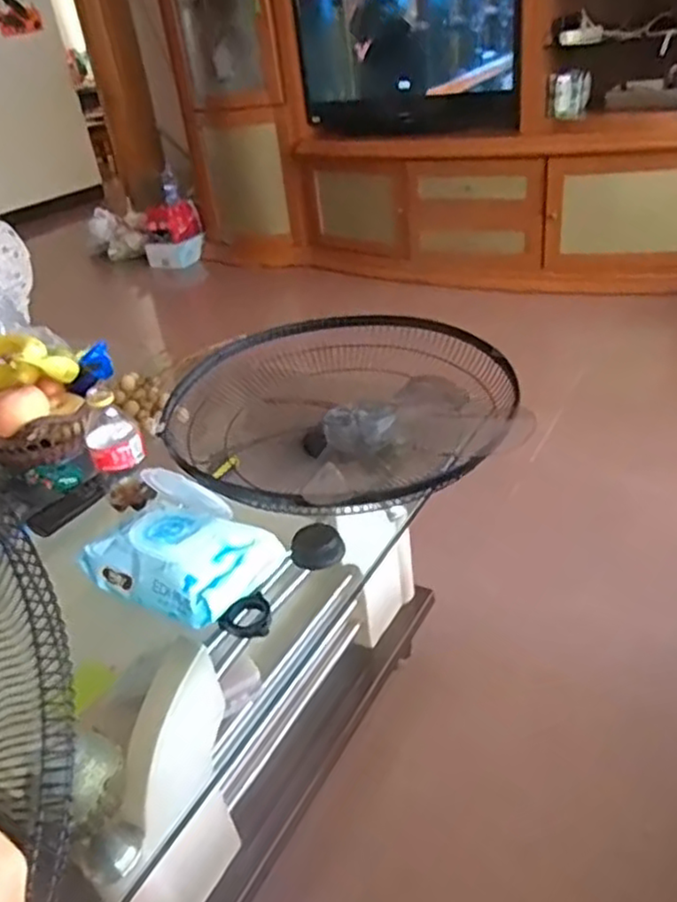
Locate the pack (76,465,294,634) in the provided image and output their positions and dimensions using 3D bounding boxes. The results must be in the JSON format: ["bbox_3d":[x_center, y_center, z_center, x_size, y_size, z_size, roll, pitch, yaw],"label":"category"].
[{"bbox_3d":[-0.161,0.084,0.679,0.173,0.102,0.108,12,37,29],"label":"pack"}]

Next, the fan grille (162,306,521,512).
[{"bbox_3d":[-0.005,-0.054,0.891,0.417,0.091,0.438,-5,32,3],"label":"fan grille"}]

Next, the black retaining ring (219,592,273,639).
[{"bbox_3d":[-0.083,0.158,0.643,0.048,0.016,0.041,-28,37,-30],"label":"black retaining ring"}]

